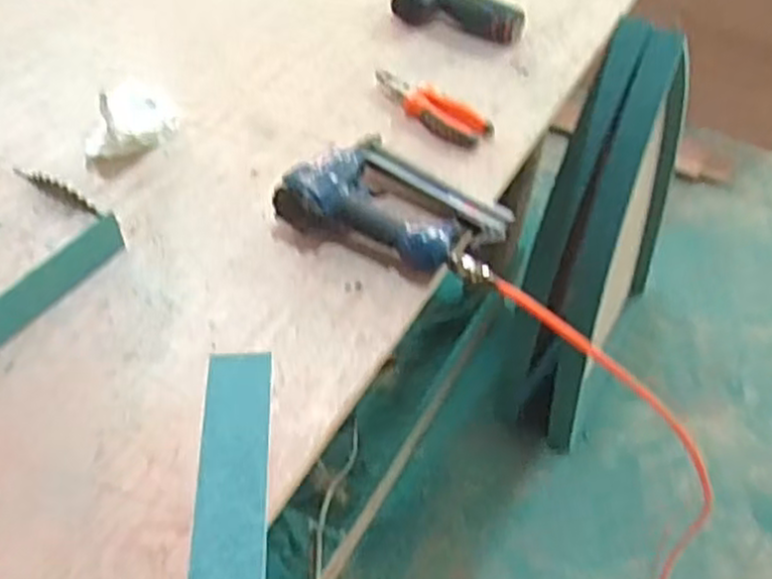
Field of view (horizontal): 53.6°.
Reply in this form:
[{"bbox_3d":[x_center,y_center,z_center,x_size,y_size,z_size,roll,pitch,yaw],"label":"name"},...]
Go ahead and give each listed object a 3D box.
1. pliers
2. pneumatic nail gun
[{"bbox_3d":[0.057,-0.241,0.991,0.168,0.021,0.052,33,58,22],"label":"pliers"},{"bbox_3d":[0.017,-0.100,0.857,0.249,0.054,0.149,19,54,13],"label":"pneumatic nail gun"}]

